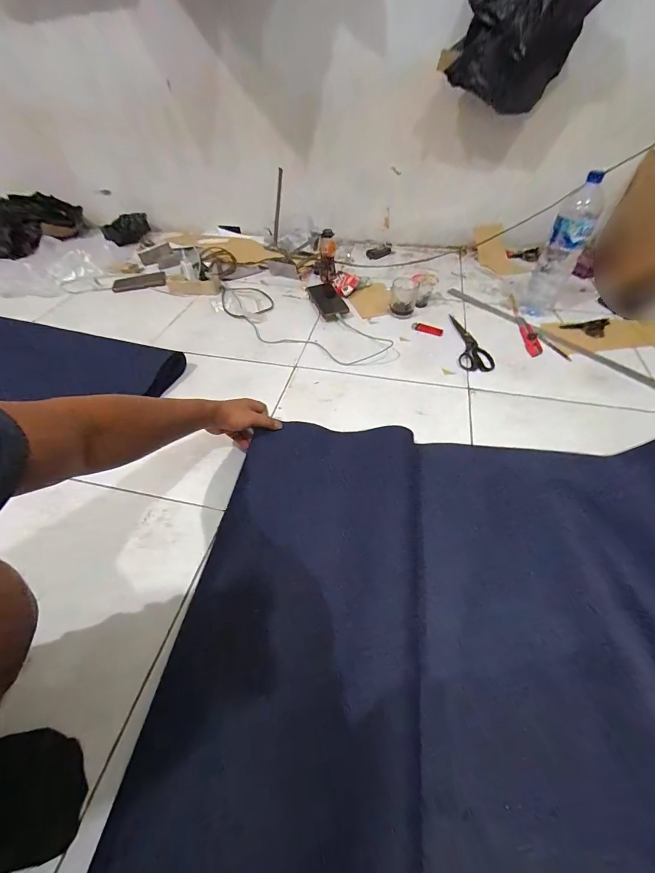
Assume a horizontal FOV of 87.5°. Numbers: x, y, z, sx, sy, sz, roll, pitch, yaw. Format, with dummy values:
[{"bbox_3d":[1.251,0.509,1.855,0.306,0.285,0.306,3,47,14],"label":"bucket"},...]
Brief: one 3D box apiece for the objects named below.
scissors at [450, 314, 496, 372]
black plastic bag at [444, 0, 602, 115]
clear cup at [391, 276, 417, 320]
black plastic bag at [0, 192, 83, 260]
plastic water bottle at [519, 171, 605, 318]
[{"bbox_3d":[0.362,-0.237,0.859,0.079,0.005,0.226,5,49,7],"label":"scissors"},{"bbox_3d":[0.468,-0.986,0.762,0.299,0.369,0.174,20,52,17],"label":"black plastic bag"},{"bbox_3d":[0.209,-0.383,0.944,0.067,0.075,0.077,-11,49,-7],"label":"clear cup"},{"bbox_3d":[-1.173,-0.827,1.333,0.402,0.123,0.250,-30,55,-22],"label":"black plastic bag"},{"bbox_3d":[0.581,-0.448,0.856,0.086,0.281,0.076,26,55,23],"label":"plastic water bottle"}]

